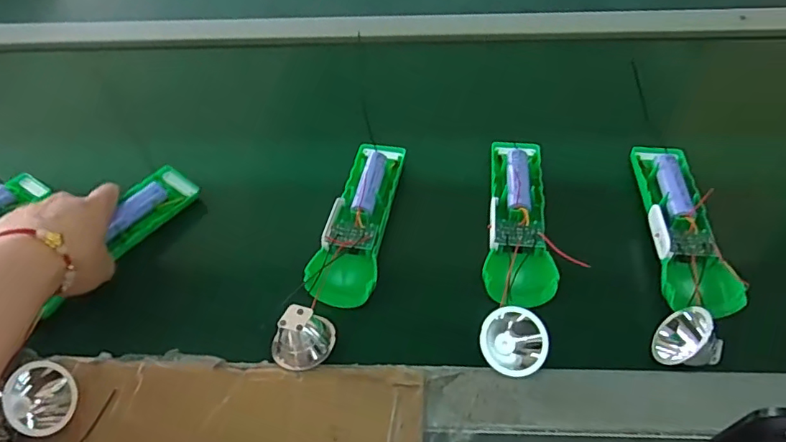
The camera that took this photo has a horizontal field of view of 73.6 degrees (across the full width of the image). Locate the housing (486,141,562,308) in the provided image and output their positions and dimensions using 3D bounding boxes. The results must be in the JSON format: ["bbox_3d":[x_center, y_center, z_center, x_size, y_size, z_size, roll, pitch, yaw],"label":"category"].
[{"bbox_3d":[0.100,-0.004,0.411,0.049,0.030,0.152,6,53,9],"label":"housing"}]

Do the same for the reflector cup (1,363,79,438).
[{"bbox_3d":[-0.215,0.107,0.322,0.018,0.042,0.037,5,49,48],"label":"reflector cup"}]

